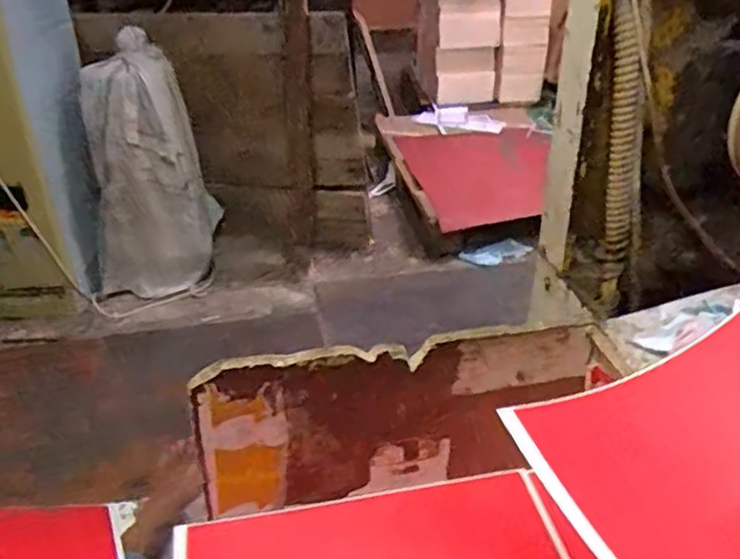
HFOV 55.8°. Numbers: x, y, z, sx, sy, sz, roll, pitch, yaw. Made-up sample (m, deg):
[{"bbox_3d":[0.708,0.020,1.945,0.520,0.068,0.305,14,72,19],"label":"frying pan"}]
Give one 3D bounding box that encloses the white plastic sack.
[{"bbox_3d":[-0.543,-0.258,1.696,0.297,0.581,0.277,-14,33,-18],"label":"white plastic sack"}]

